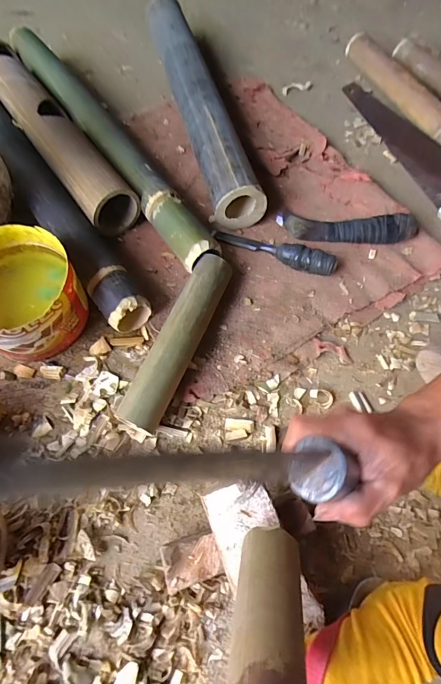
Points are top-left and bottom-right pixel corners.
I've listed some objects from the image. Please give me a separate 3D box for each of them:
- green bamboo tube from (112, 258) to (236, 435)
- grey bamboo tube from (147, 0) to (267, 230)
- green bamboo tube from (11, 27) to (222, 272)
[{"bbox_3d":[-0.053,-0.004,0.495,0.053,0.057,0.256,21,65,7],"label":"green bamboo tube"},{"bbox_3d":[-0.046,-0.472,0.696,0.085,0.083,0.617,-13,67,-8],"label":"grey bamboo tube"},{"bbox_3d":[-0.206,-0.358,0.651,0.058,0.062,0.640,-32,71,-15],"label":"green bamboo tube"}]

